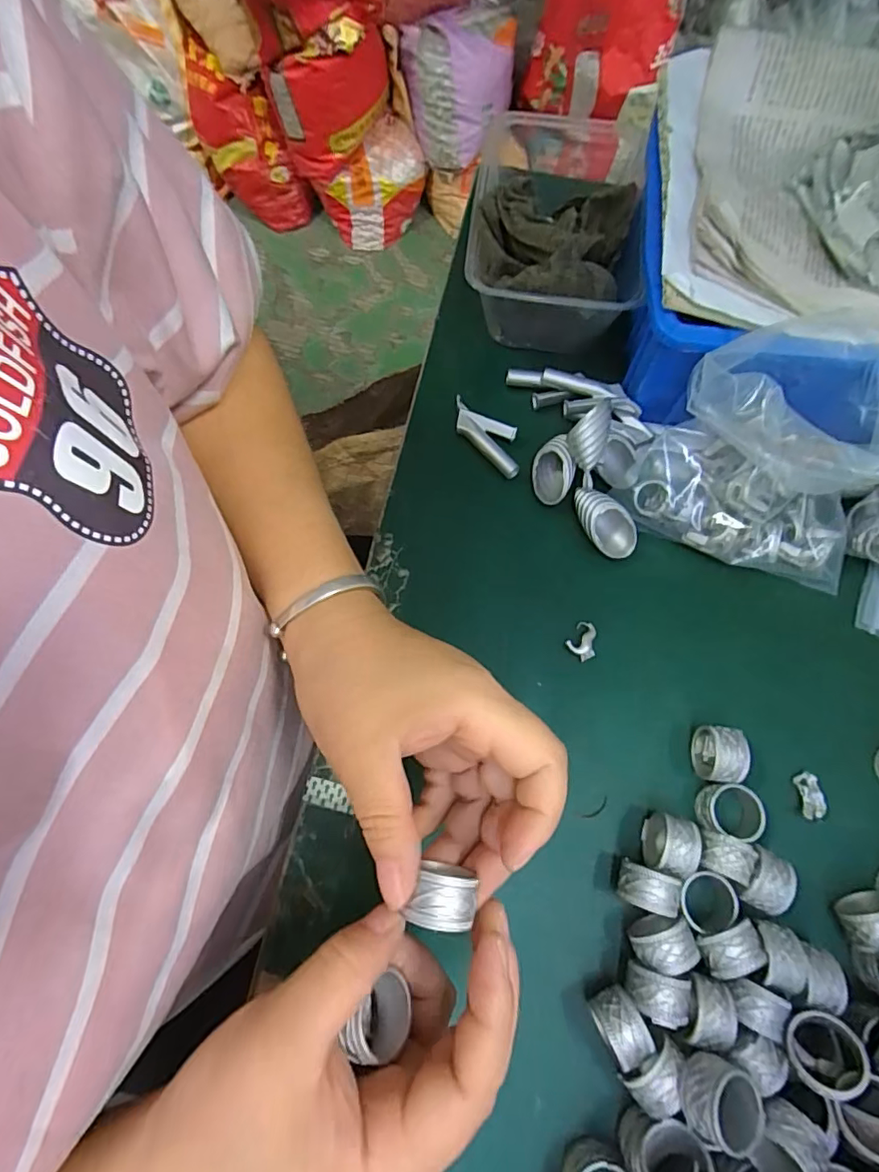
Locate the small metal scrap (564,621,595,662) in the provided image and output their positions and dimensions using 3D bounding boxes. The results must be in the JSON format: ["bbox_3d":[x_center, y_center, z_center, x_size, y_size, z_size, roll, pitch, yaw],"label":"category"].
[{"bbox_3d":[0.083,0.031,0.306,0.017,0.004,0.021,37,74,12],"label":"small metal scrap"}]

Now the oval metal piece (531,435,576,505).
[{"bbox_3d":[0.070,-0.071,0.329,0.024,0.021,0.039,11,70,3],"label":"oval metal piece"}]

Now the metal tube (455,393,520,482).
[{"bbox_3d":[0.031,-0.098,0.345,0.026,0.010,0.063,-40,75,-14],"label":"metal tube"}]

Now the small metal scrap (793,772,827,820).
[{"bbox_3d":[0.194,0.110,0.280,0.013,0.004,0.022,-5,70,-3],"label":"small metal scrap"}]

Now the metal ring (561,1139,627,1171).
[{"bbox_3d":[0.067,0.253,0.224,0.027,0.019,0.028,0,70,-1],"label":"metal ring"}]

